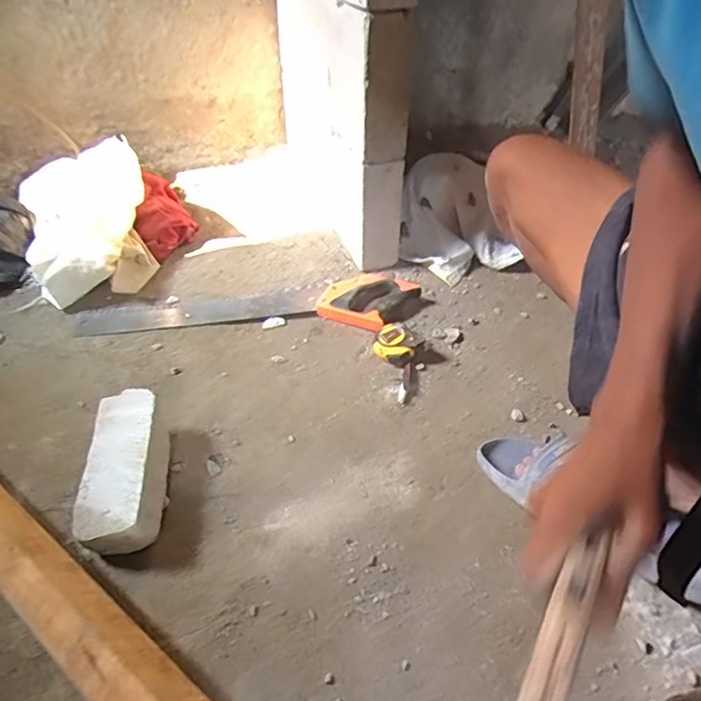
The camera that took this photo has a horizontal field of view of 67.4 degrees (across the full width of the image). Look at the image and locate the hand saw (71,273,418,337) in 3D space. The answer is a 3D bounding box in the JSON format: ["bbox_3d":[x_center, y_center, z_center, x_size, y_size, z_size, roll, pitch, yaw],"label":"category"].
[{"bbox_3d":[-0.175,-0.067,0.860,0.557,0.030,0.139,-5,42,-5],"label":"hand saw"}]

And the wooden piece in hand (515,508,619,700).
[{"bbox_3d":[0.121,0.161,0.300,0.022,0.012,0.117,23,64,24],"label":"wooden piece in hand"}]

